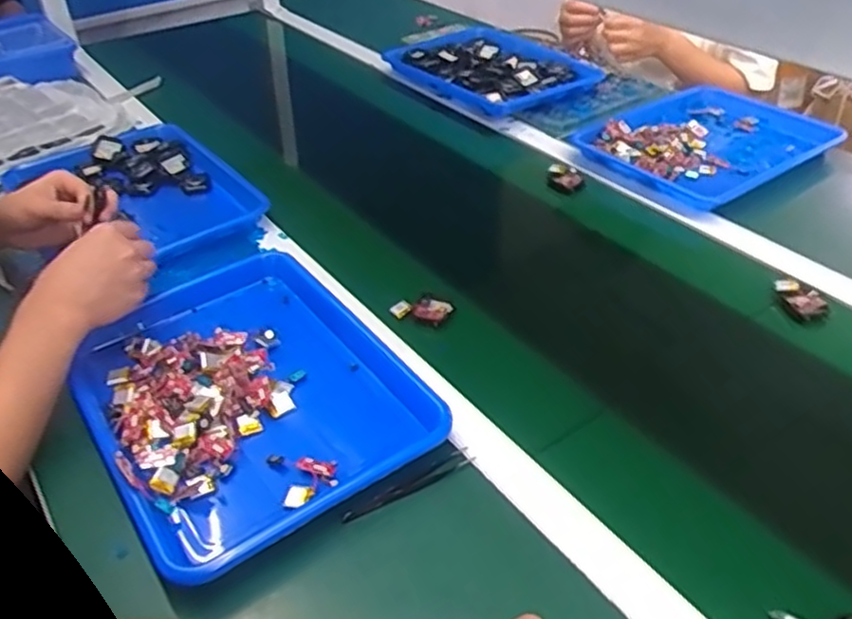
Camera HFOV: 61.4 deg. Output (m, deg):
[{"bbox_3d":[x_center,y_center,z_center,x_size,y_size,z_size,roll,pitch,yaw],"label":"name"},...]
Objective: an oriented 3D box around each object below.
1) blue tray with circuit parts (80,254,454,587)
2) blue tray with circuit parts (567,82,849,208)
[{"bbox_3d":[-0.163,0.072,0.656,0.262,0.042,0.333,-25,44,-26],"label":"blue tray with circuit parts"},{"bbox_3d":[0.406,-0.243,1.035,0.339,0.043,0.268,-24,44,-25],"label":"blue tray with circuit parts"}]

